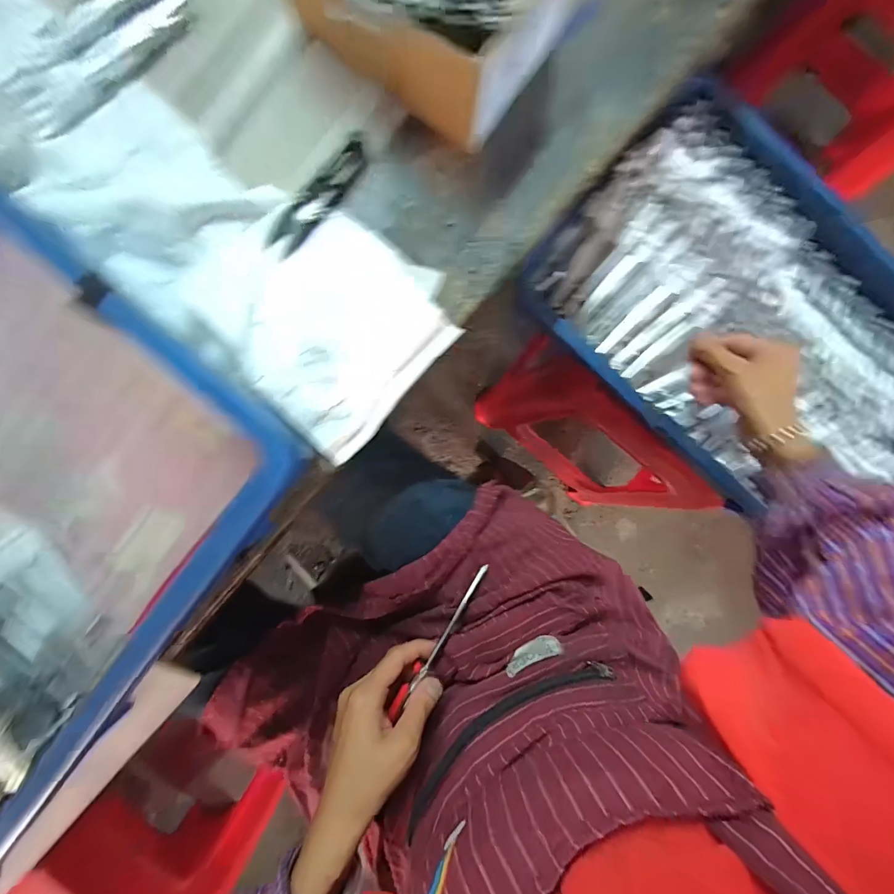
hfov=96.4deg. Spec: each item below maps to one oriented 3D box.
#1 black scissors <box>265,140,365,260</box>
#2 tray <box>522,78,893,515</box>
[{"bbox_3d":[-0.091,-0.175,0.280,0.025,0.012,0.094,39,88,-4],"label":"black scissors"},{"bbox_3d":[0.295,-0.124,0.399,0.391,0.082,0.273,43,88,-3],"label":"tray"}]

